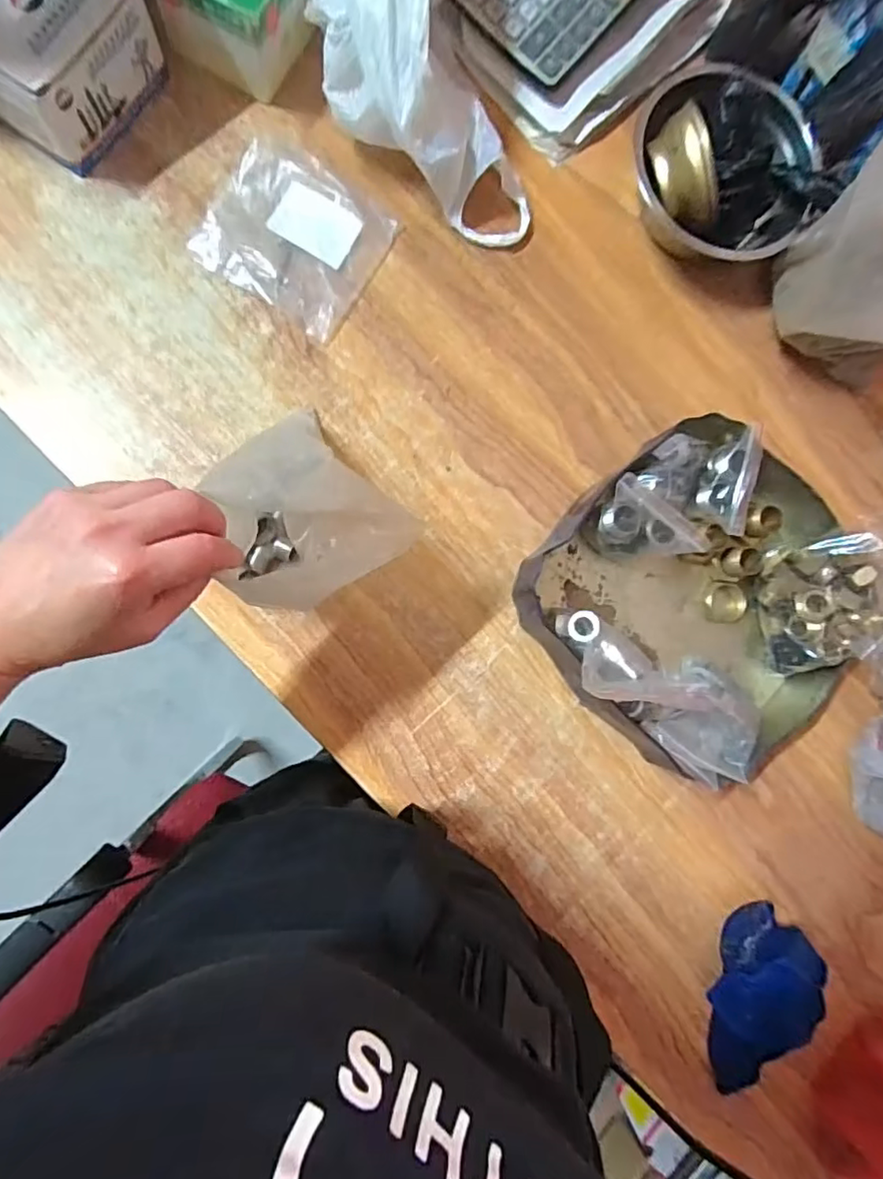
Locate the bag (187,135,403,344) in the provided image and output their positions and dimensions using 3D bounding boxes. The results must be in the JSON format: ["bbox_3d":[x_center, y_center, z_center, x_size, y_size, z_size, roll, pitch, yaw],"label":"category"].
[{"bbox_3d":[-0.126,-0.304,0.503,0.140,0.008,0.128,32,85,-5],"label":"bag"}]

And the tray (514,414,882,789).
[{"bbox_3d":[0.243,0.017,0.498,0.288,0.081,0.258,42,83,-3],"label":"tray"}]

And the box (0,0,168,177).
[{"bbox_3d":[-0.295,-0.417,0.457,0.082,0.074,0.131,36,83,-4],"label":"box"}]

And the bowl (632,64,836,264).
[{"bbox_3d":[0.250,-0.370,0.521,0.164,0.089,0.125,24,84,-5],"label":"bowl"}]

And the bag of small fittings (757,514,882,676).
[{"bbox_3d":[0.340,0.005,0.490,0.100,0.121,0.112,-16,89,-8],"label":"bag of small fittings"}]

